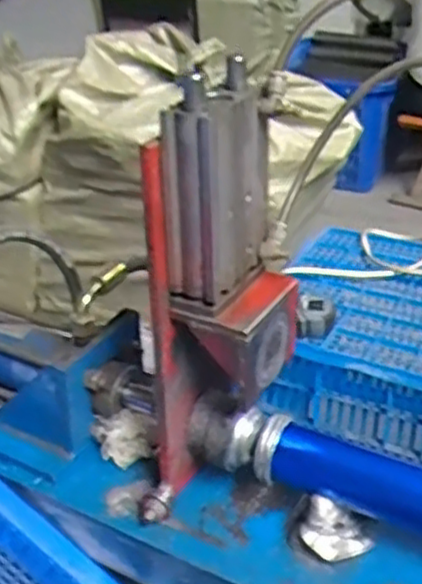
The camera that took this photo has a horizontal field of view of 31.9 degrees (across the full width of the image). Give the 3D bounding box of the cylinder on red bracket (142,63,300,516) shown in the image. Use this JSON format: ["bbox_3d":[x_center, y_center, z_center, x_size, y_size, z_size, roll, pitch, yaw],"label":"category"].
[{"bbox_3d":[0.007,0.017,0.575,0.091,0.339,0.112,9,30,21],"label":"cylinder on red bracket"}]

